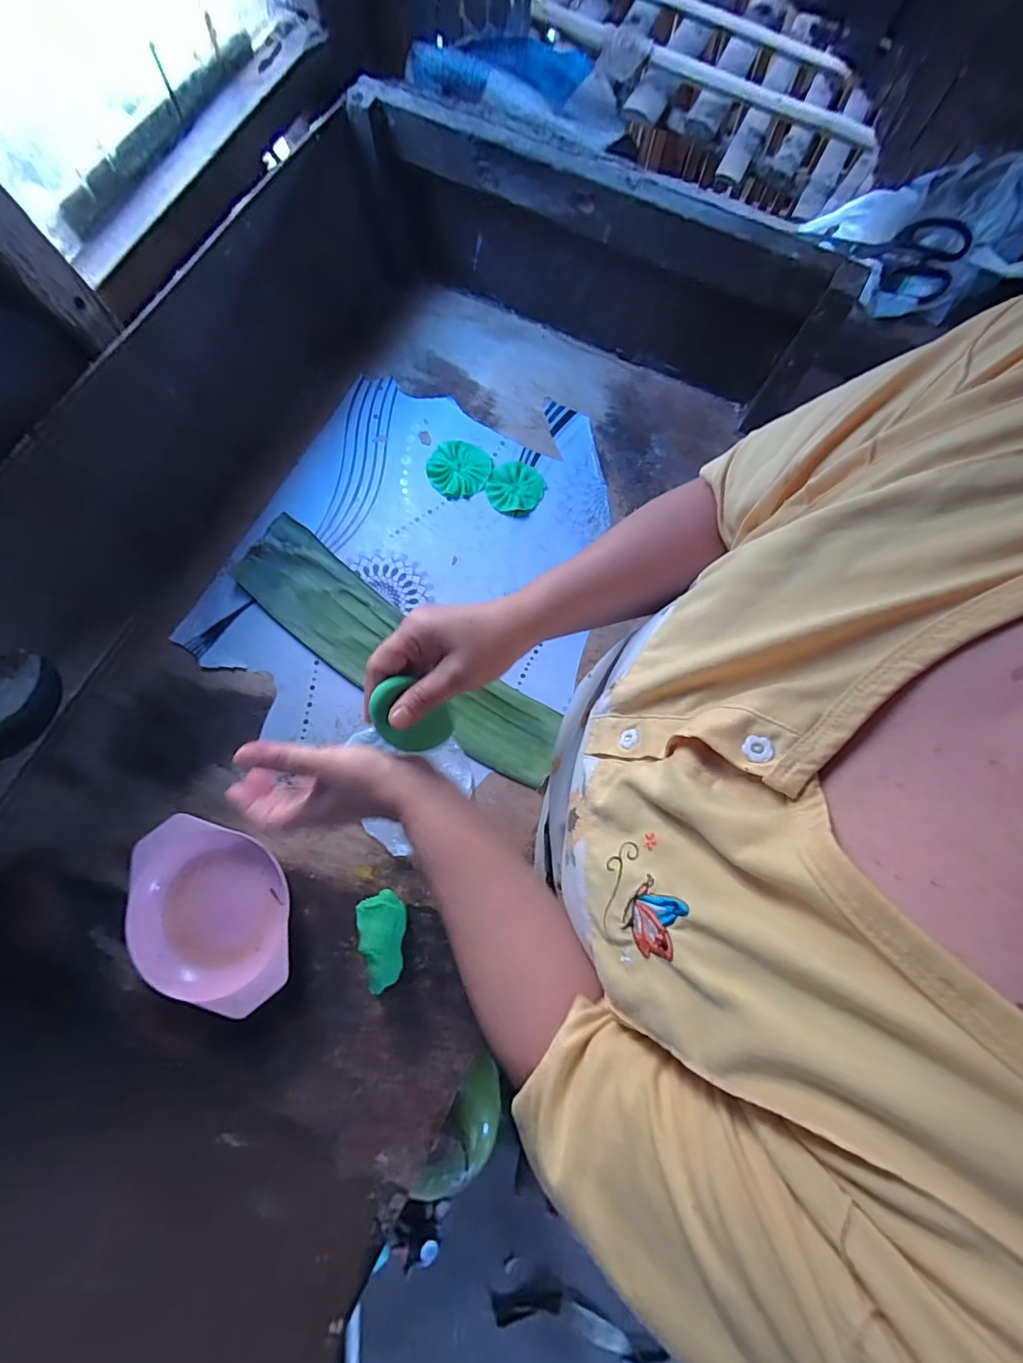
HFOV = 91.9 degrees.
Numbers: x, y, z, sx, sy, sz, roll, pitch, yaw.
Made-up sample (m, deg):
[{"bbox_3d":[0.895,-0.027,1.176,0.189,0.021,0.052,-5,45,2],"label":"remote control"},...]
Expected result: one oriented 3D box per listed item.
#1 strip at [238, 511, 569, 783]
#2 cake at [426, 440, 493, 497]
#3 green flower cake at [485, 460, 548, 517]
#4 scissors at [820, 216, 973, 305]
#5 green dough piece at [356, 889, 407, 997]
[{"bbox_3d":[-0.126,-0.030,0.550,0.411,0.016,0.102,36,84,6],"label":"strip"},{"bbox_3d":[-0.064,-0.263,0.610,0.076,0.007,0.075,0,77,-1],"label":"cake"},{"bbox_3d":[0.004,-0.238,0.606,0.069,0.007,0.068,0,77,-1],"label":"green flower cake"},{"bbox_3d":[0.412,-0.468,0.538,0.136,0.016,0.070,29,117,13],"label":"scissors"},{"bbox_3d":[-0.120,0.246,0.475,0.047,0.039,0.080,-18,78,-5],"label":"green dough piece"}]

